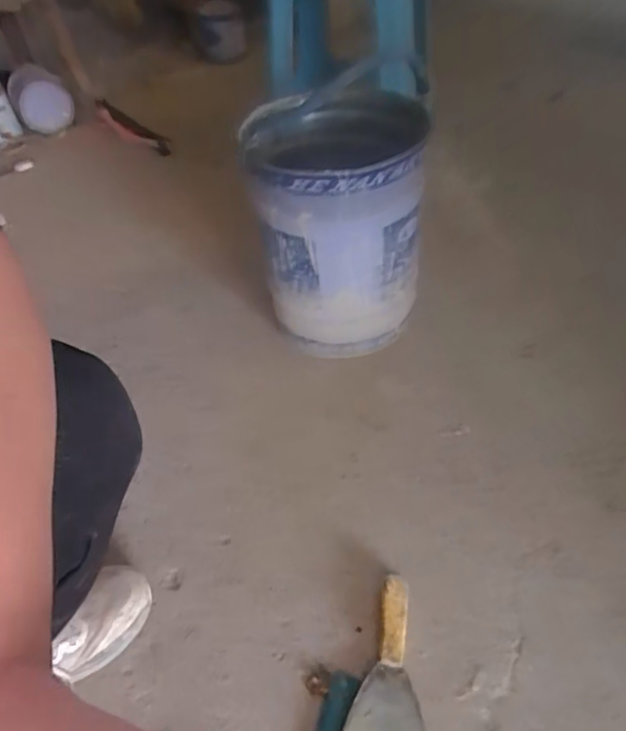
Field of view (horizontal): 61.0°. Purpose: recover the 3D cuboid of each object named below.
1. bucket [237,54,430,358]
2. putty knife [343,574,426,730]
[{"bbox_3d":[0.048,-0.239,0.920,0.280,0.355,0.324,-2,46,4],"label":"bucket"},{"bbox_3d":[0.078,0.334,0.581,0.088,0.021,0.193,1,47,7],"label":"putty knife"}]

